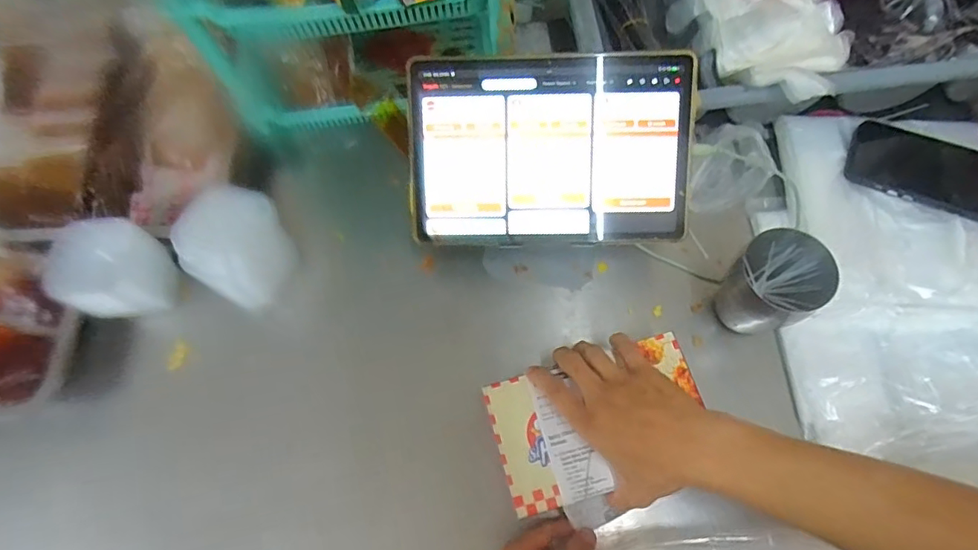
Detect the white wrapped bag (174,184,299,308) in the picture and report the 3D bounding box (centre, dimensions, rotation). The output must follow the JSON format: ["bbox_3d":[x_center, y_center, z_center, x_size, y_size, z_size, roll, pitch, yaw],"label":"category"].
[{"bbox_3d":[-0.240,-0.029,0.522,0.072,0.099,0.097,33,73,14],"label":"white wrapped bag"}]

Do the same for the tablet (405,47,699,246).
[{"bbox_3d":[0.056,-0.113,0.495,0.255,0.007,0.169,-1,102,3],"label":"tablet"}]

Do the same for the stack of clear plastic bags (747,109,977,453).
[{"bbox_3d":[0.414,-0.013,0.526,0.255,0.028,0.344,-2,68,2],"label":"stack of clear plastic bags"}]

